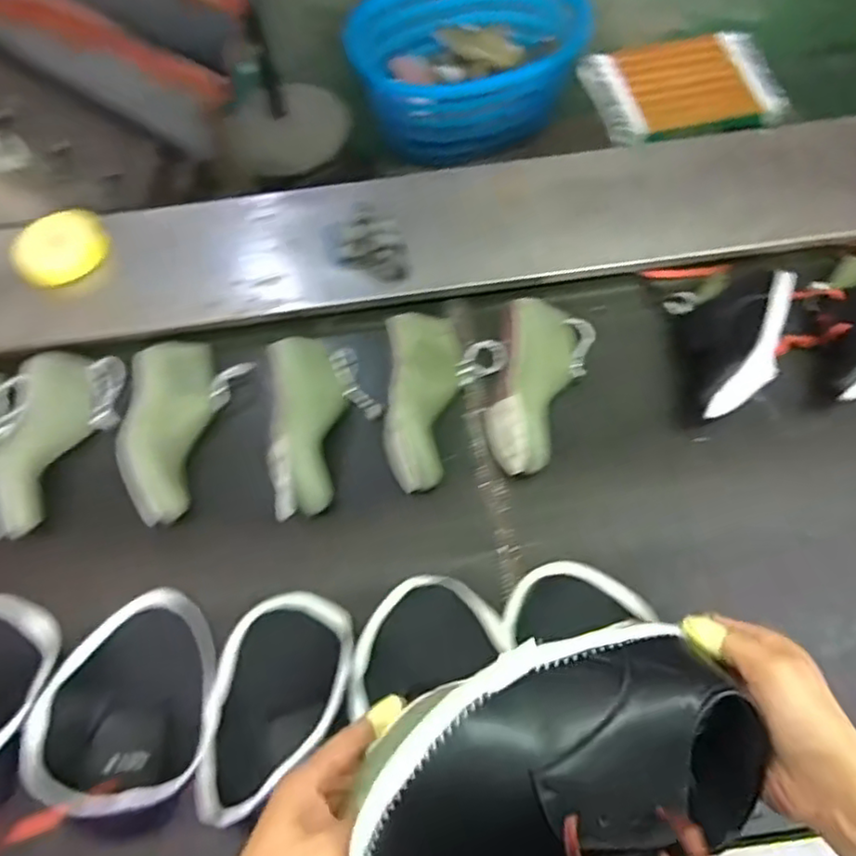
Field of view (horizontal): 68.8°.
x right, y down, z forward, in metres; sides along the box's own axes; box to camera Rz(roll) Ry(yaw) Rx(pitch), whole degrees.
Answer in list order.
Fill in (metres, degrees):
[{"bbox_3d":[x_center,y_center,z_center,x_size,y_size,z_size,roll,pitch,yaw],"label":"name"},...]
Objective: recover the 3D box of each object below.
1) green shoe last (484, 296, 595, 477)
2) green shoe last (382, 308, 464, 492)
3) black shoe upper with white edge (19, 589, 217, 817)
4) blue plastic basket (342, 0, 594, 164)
[{"bbox_3d":[0.139,-0.055,0.788,0.110,0.066,0.236,13,66,7],"label":"green shoe last"},{"bbox_3d":[-0.005,-0.046,0.792,0.095,0.058,0.249,0,65,1],"label":"green shoe last"},{"bbox_3d":[-0.319,0.284,0.668,0.175,0.079,0.218,-1,65,0],"label":"black shoe upper with white edge"},{"bbox_3d":[0.106,-0.999,1.711,0.619,0.281,0.410,0,65,2],"label":"blue plastic basket"}]

